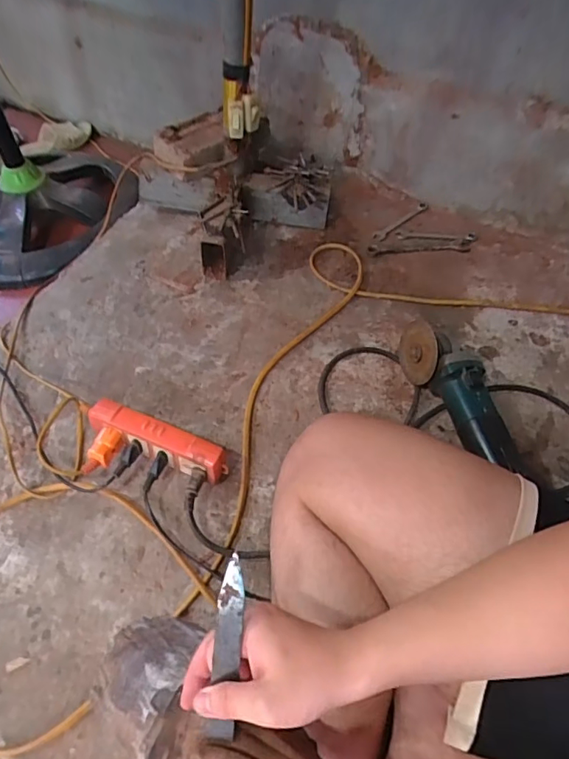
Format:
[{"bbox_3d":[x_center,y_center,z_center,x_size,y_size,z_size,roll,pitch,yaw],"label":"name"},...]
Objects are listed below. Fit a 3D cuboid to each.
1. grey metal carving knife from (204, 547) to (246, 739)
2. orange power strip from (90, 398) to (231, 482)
[{"bbox_3d":[-0.042,0.194,0.357,0.019,0.150,0.007,5,10,0],"label":"grey metal carving knife"},{"bbox_3d":[-0.173,0.086,0.681,0.200,0.059,0.041,18,55,12],"label":"orange power strip"}]

